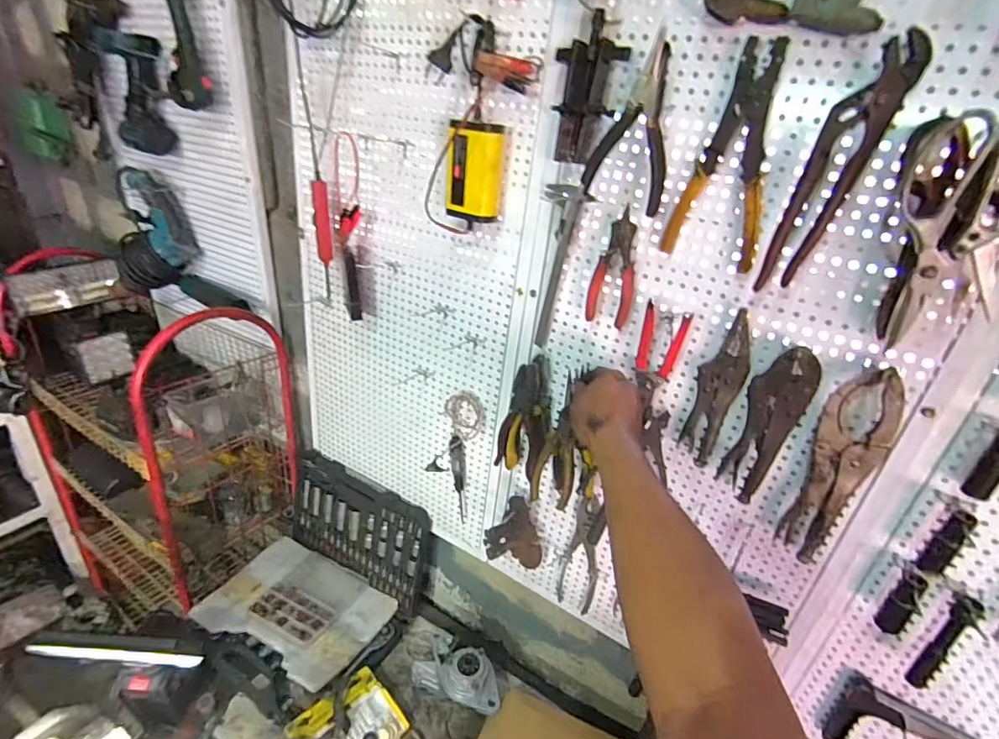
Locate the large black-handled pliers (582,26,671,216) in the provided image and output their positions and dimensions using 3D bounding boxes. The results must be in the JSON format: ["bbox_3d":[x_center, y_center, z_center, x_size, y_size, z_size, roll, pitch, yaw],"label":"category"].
[{"bbox_3d":[0.156,-0.259,0.526,0.089,0.160,0.028,28,41,17],"label":"large black-handled pliers"}]

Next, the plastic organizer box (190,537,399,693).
[{"bbox_3d":[-0.447,0.523,1.100,0.380,0.043,0.271,18,29,20],"label":"plastic organizer box"}]

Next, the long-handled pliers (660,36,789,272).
[{"bbox_3d":[0.248,-0.222,0.526,0.100,0.213,0.023,25,35,31],"label":"long-handled pliers"}]

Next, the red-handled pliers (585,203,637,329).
[{"bbox_3d":[0.148,-0.127,0.626,0.052,0.138,0.029,13,28,10],"label":"red-handled pliers"}]

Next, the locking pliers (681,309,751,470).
[{"bbox_3d":[0.272,0.027,0.618,0.047,0.198,0.028,20,30,22],"label":"locking pliers"}]

